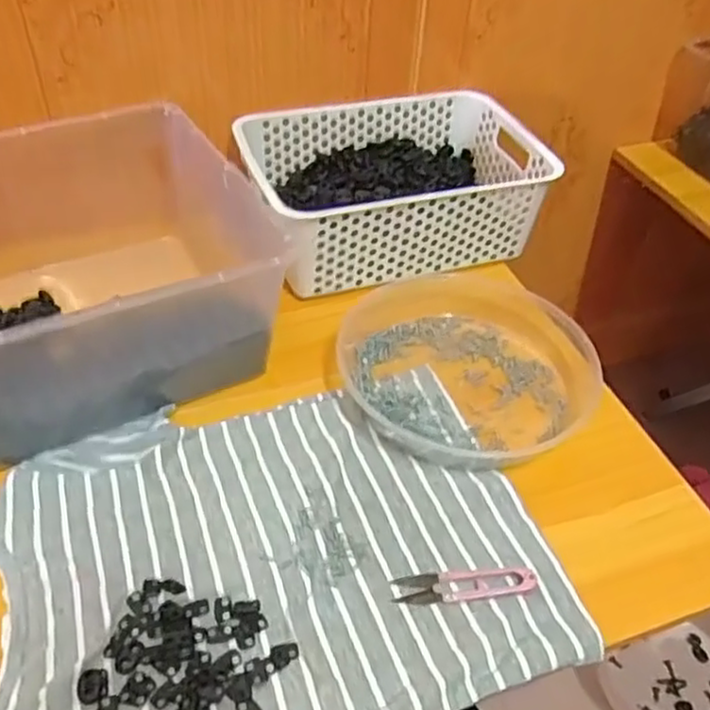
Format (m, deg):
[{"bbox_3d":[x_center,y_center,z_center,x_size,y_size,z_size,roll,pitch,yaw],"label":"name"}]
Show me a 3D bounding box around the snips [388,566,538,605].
[{"bbox_3d":[0.078,0.163,0.506,0.101,0.008,0.022,-1,45,-5],"label":"snips"}]

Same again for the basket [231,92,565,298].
[{"bbox_3d":[0.038,-0.187,0.780,0.299,0.099,0.205,-12,47,-15],"label":"basket"}]

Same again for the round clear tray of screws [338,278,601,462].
[{"bbox_3d":[0.103,-0.001,0.660,0.227,0.034,0.245,2,45,-2],"label":"round clear tray of screws"}]

